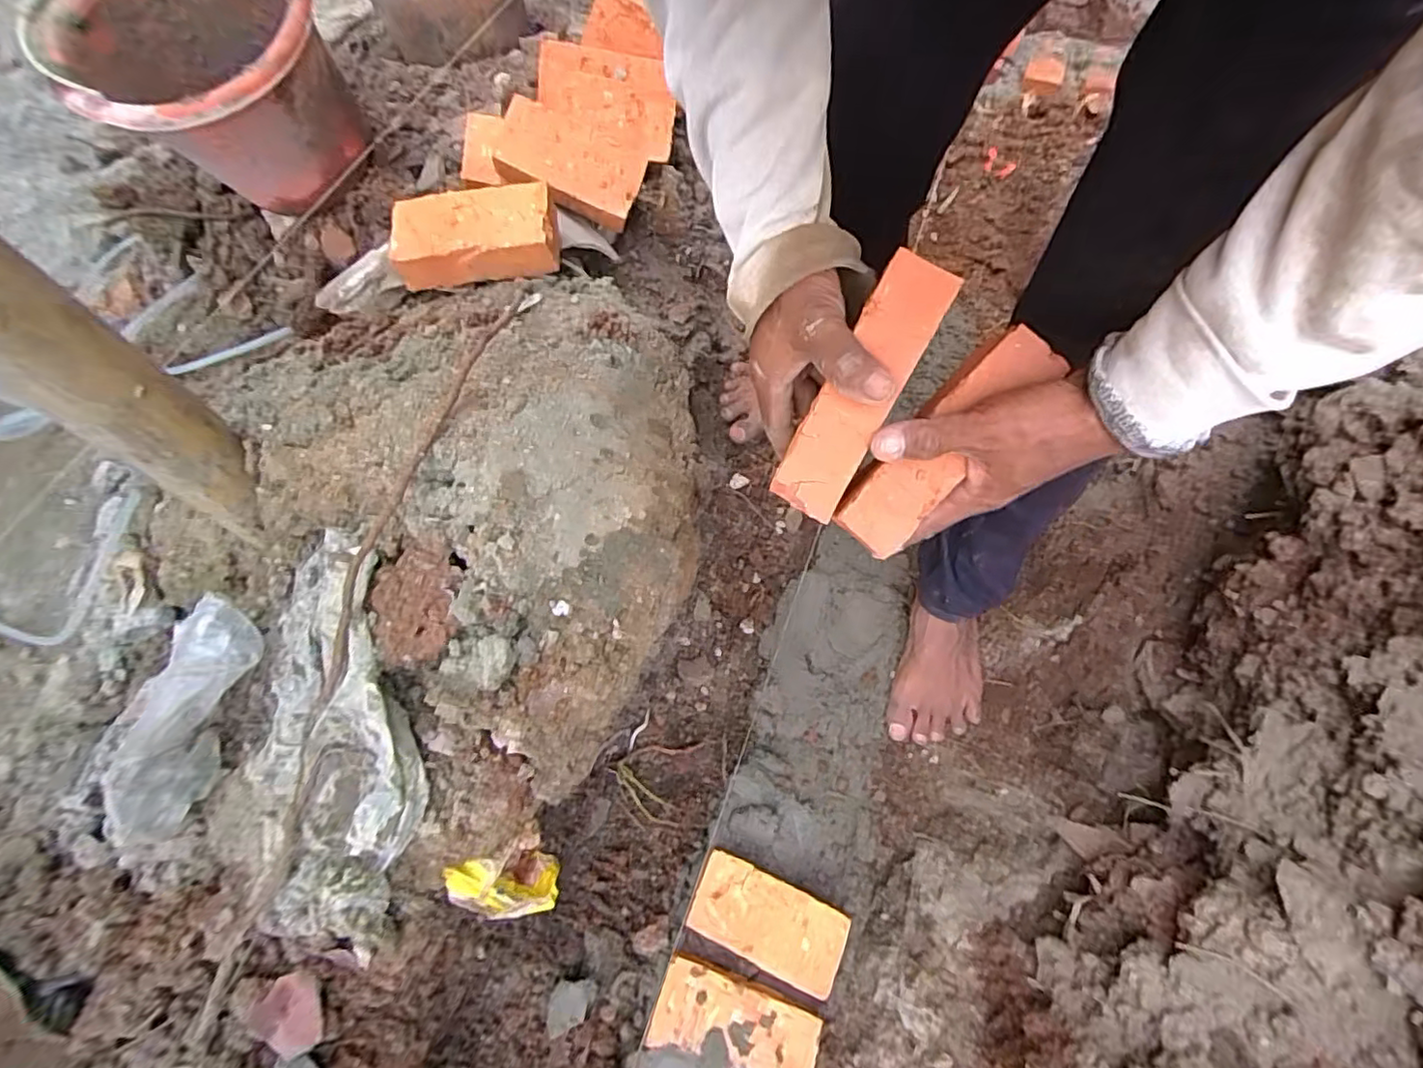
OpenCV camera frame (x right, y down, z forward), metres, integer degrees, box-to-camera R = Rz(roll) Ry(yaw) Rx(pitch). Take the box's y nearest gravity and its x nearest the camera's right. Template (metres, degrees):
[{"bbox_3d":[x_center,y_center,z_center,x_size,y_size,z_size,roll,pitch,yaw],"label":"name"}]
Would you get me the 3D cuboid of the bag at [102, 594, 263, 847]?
[{"bbox_3d":[-0.396,0.148,0.450,0.049,0.068,0.202,22,92,12],"label":"bag"}]

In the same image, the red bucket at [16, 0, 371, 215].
[{"bbox_3d":[-0.583,-0.533,0.722,0.264,0.200,0.319,-35,68,-14],"label":"red bucket"}]

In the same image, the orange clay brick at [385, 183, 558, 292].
[{"bbox_3d":[-0.235,-0.297,0.621,0.155,0.054,0.074,-8,64,-2],"label":"orange clay brick"}]

